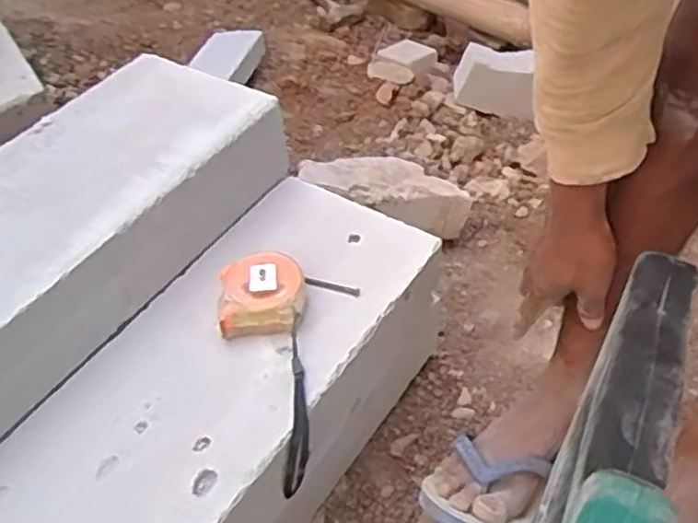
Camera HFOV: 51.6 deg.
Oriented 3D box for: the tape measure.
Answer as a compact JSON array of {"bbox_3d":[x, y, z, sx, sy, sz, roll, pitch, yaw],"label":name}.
[{"bbox_3d":[-0.076,0.090,0.648,0.075,0.095,0.192,-4,48,-1],"label":"tape measure"}]

